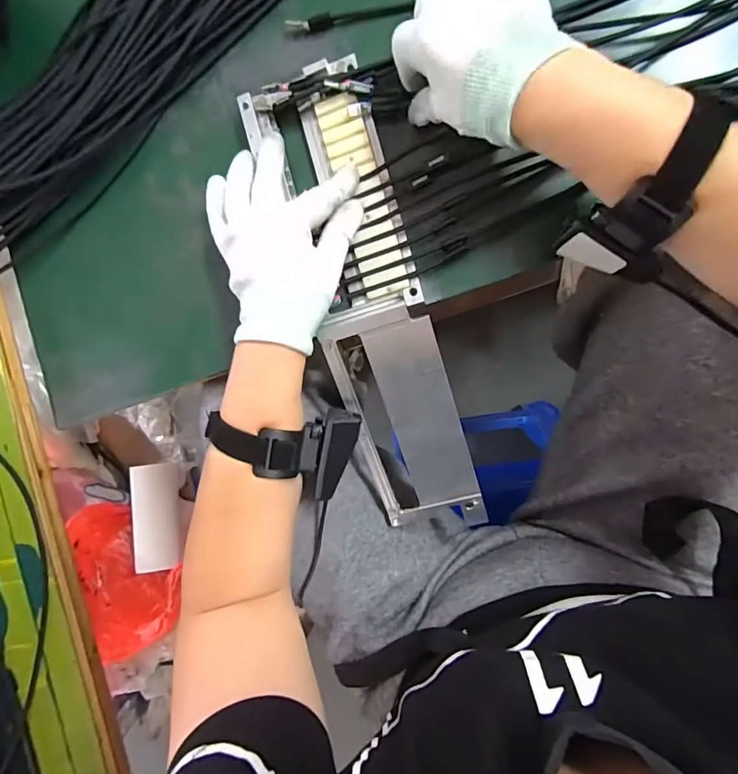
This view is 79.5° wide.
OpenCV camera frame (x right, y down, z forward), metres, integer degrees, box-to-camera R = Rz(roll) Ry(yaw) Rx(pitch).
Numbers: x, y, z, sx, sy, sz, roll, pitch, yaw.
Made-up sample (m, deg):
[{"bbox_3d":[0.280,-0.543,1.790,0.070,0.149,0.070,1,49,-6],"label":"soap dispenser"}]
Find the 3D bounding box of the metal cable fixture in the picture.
[{"bbox_3d":[0.000,-0.056,0.367,0.098,0.047,0.390,-15,97,10],"label":"metal cable fixture"}]

